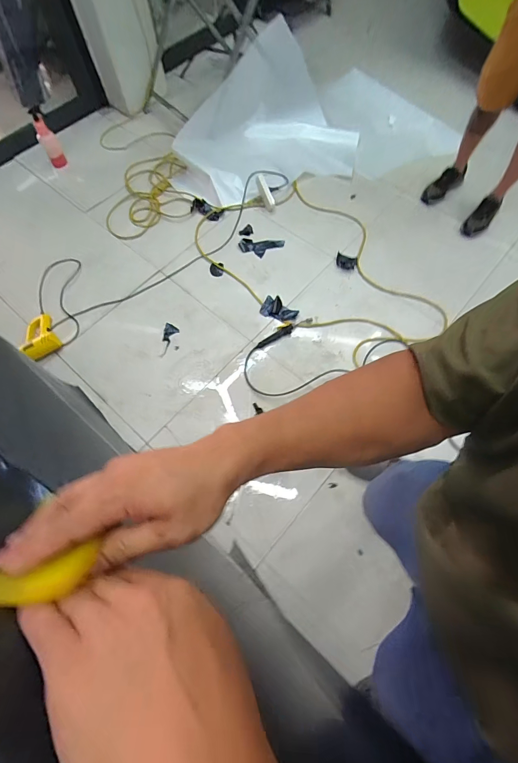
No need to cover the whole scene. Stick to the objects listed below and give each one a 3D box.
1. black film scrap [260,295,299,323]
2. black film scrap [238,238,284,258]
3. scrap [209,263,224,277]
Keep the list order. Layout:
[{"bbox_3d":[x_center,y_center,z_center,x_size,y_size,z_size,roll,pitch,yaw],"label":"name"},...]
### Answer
[{"bbox_3d":[0.093,-0.324,1.573,0.161,0.023,0.109,22,70,11],"label":"black film scrap"},{"bbox_3d":[0.011,-0.659,1.735,0.220,0.019,0.114,1,68,3],"label":"black film scrap"},{"bbox_3d":[-0.204,-0.534,1.685,0.067,0.016,0.090,-2,67,2],"label":"scrap"}]

